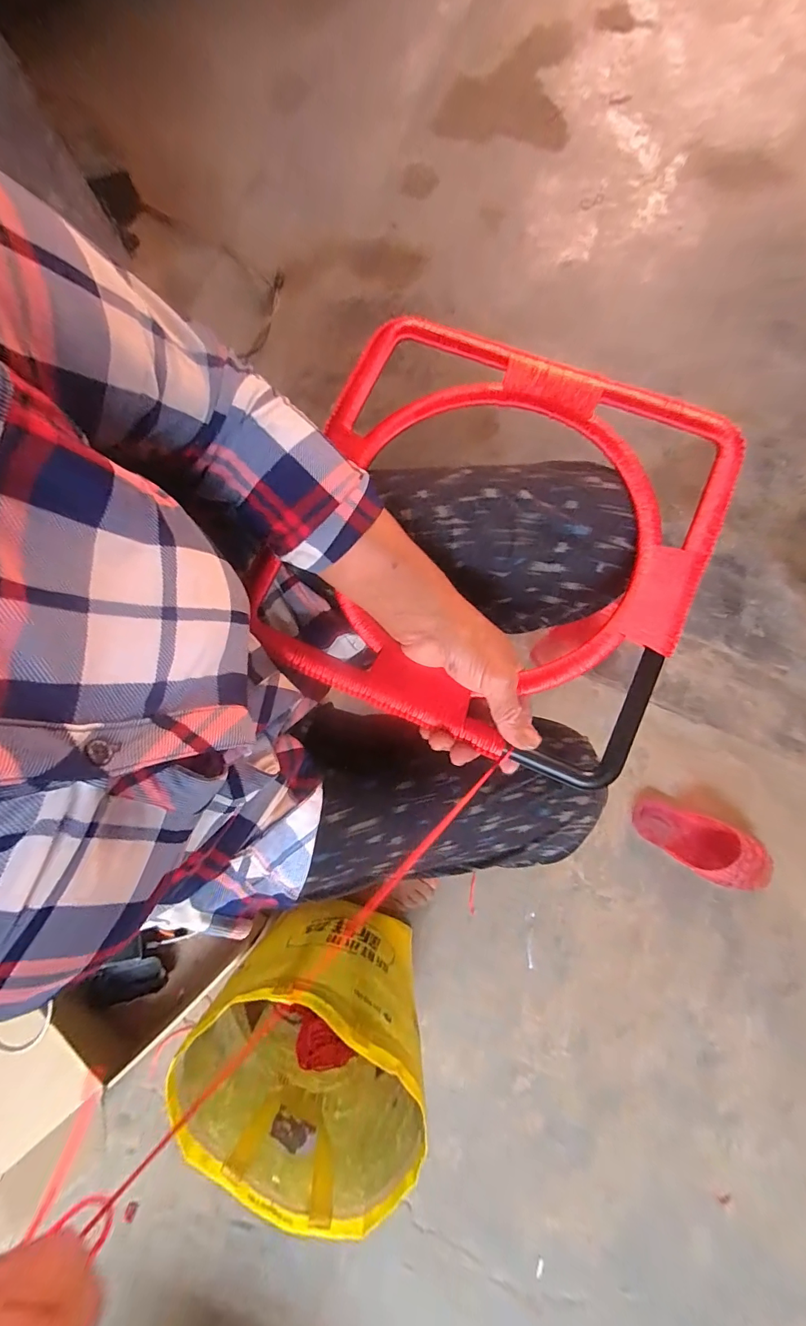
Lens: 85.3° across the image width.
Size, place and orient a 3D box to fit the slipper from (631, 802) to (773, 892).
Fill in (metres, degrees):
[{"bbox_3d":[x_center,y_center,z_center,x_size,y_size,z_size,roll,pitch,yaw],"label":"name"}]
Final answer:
[{"bbox_3d":[0.490,0.298,0.712,0.229,0.051,0.092,23,79,6],"label":"slipper"}]

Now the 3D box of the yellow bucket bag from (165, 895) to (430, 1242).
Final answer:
[{"bbox_3d":[-0.103,0.466,0.558,0.264,0.225,0.224,25,83,3],"label":"yellow bucket bag"}]

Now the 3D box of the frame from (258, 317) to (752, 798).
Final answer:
[{"bbox_3d":[0.072,-0.105,0.359,0.326,0.033,0.332,22,80,4],"label":"frame"}]

